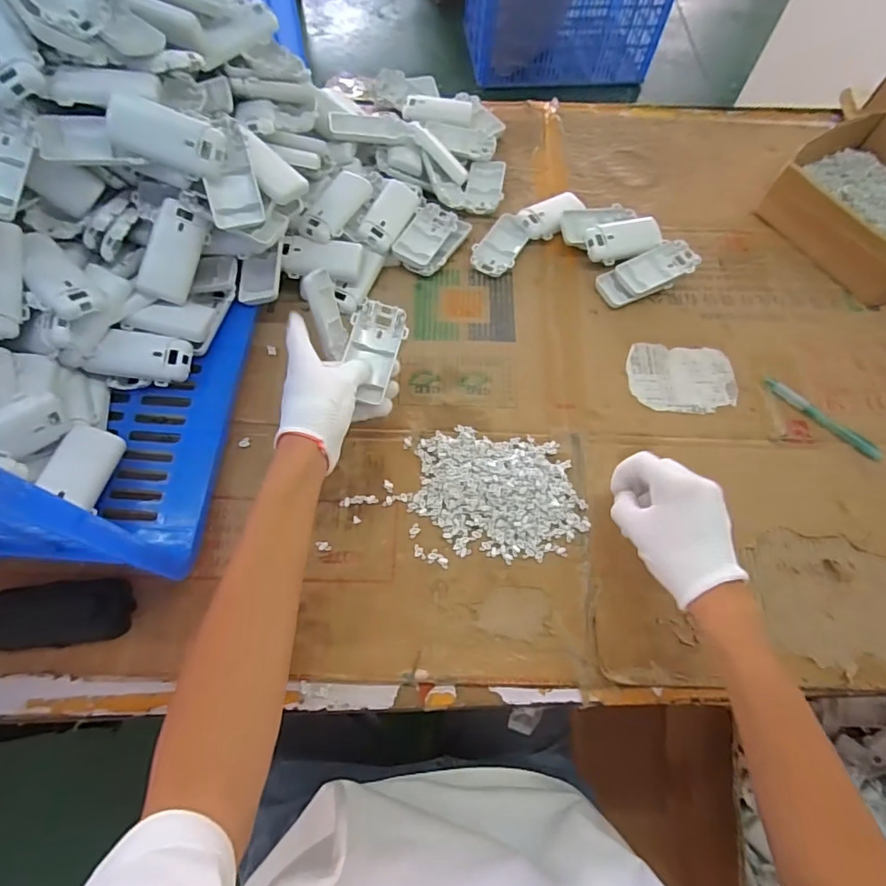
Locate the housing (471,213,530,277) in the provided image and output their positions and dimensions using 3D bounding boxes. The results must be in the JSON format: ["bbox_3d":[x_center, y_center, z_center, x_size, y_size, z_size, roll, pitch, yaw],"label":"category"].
[{"bbox_3d":[0.069,-0.238,0.630,0.050,0.015,0.085,28,71,10],"label":"housing"}]

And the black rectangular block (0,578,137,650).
[{"bbox_3d":[-0.331,0.148,0.454,0.110,0.009,0.053,-1,83,-11],"label":"black rectangular block"}]

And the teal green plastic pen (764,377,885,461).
[{"bbox_3d":[0.402,-0.028,0.554,0.015,0.012,0.129,-40,74,-14],"label":"teal green plastic pen"}]

